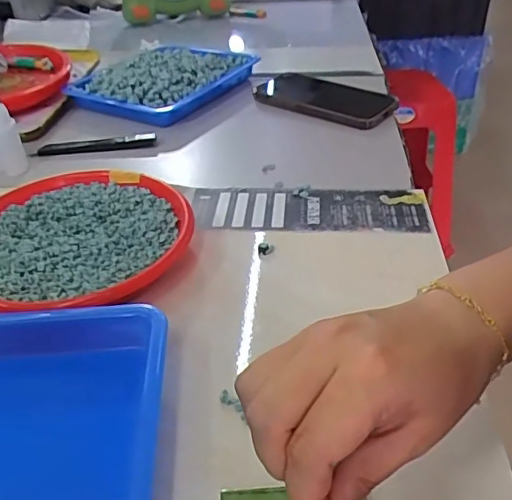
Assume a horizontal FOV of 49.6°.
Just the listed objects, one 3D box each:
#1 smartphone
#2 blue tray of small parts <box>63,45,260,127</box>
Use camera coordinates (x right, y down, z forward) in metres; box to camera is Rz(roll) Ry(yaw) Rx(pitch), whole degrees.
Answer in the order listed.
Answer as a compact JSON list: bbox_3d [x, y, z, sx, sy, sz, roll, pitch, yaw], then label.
[{"bbox_3d":[0.079,-0.180,0.656,0.165,0.010,0.089,22,46,26],"label":"smartphone"},{"bbox_3d":[-0.109,-0.216,0.689,0.157,0.044,0.205,21,39,23],"label":"blue tray of small parts"}]

